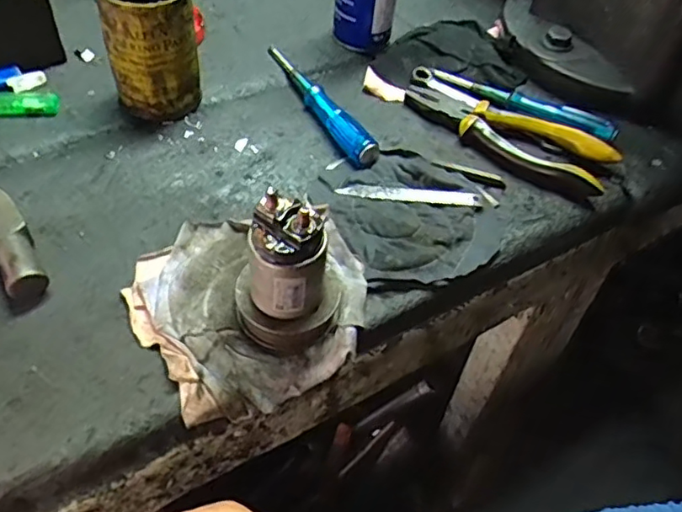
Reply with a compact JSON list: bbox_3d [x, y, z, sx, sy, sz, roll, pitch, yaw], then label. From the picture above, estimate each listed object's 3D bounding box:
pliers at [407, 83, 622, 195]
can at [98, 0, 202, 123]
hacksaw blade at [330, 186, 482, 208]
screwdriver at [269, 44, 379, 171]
[{"bbox_3d":[0.148,-0.115,0.550,0.201,0.027,0.067,27,53,17],"label":"pliers"},{"bbox_3d":[-0.166,-0.184,0.525,0.073,0.117,0.070,3,50,-3],"label":"can"},{"bbox_3d":[0.058,-0.052,0.505,0.120,0.010,0.013,8,50,2],"label":"hacksaw blade"},{"bbox_3d":[-0.021,-0.151,0.568,0.020,0.024,0.199,-20,54,-20],"label":"screwdriver"}]

